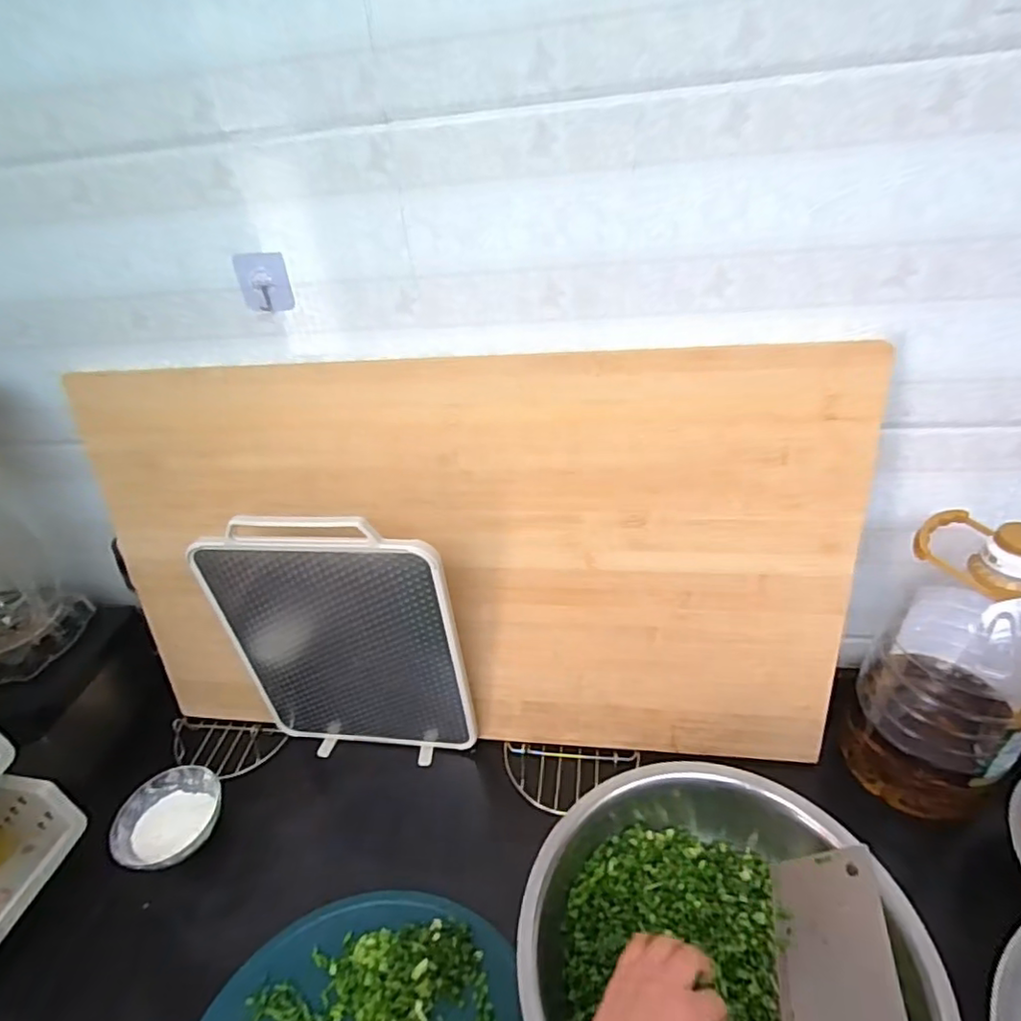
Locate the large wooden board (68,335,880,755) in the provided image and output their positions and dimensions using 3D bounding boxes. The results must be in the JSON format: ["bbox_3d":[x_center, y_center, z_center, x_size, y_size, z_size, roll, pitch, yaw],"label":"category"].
[{"bbox_3d":[-0.069,0.076,0.702,0.874,0.506,0.031,0,25,9],"label":"large wooden board"}]

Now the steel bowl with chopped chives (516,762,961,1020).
[{"bbox_3d":[0.185,0.415,0.542,0.332,0.115,0.328,-5,35,3],"label":"steel bowl with chopped chives"}]

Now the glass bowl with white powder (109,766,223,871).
[{"bbox_3d":[-0.413,0.384,0.724,0.114,0.052,0.122,-5,35,3],"label":"glass bowl with white powder"}]

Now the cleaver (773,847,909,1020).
[{"bbox_3d":[0.209,0.358,0.359,0.085,0.017,0.285,-39,16,35],"label":"cleaver"}]

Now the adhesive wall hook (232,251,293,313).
[{"bbox_3d":[-0.249,-0.232,0.597,0.050,0.055,0.009,3,36,14],"label":"adhesive wall hook"}]

